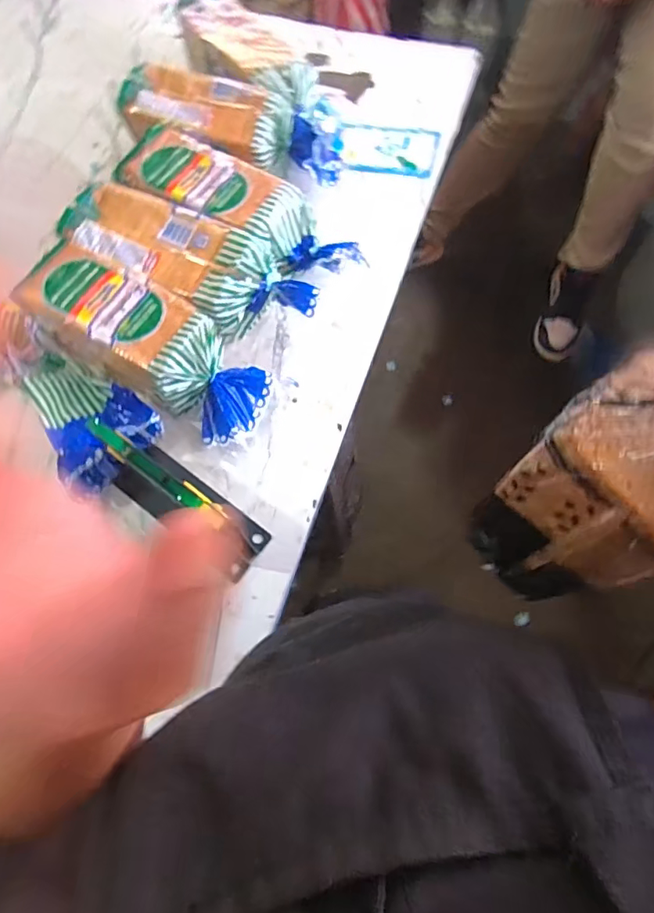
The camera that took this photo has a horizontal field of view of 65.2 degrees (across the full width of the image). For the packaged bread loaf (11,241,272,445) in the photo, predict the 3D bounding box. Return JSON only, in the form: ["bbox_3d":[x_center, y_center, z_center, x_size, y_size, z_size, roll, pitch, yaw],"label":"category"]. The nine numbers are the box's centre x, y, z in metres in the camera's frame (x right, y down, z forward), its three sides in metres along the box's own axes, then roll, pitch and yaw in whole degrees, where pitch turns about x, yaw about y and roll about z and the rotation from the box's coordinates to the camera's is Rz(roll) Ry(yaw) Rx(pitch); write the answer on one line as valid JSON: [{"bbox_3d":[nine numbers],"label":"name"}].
[{"bbox_3d":[-0.240,-0.156,0.674,0.353,0.102,0.123,33,73,2],"label":"packaged bread loaf"}]

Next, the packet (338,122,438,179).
[{"bbox_3d":[0.105,-0.530,0.884,0.166,0.012,0.110,7,69,5],"label":"packet"}]

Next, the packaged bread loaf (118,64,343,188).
[{"bbox_3d":[-0.145,-0.513,0.827,0.346,0.123,0.121,18,70,9],"label":"packaged bread loaf"}]

